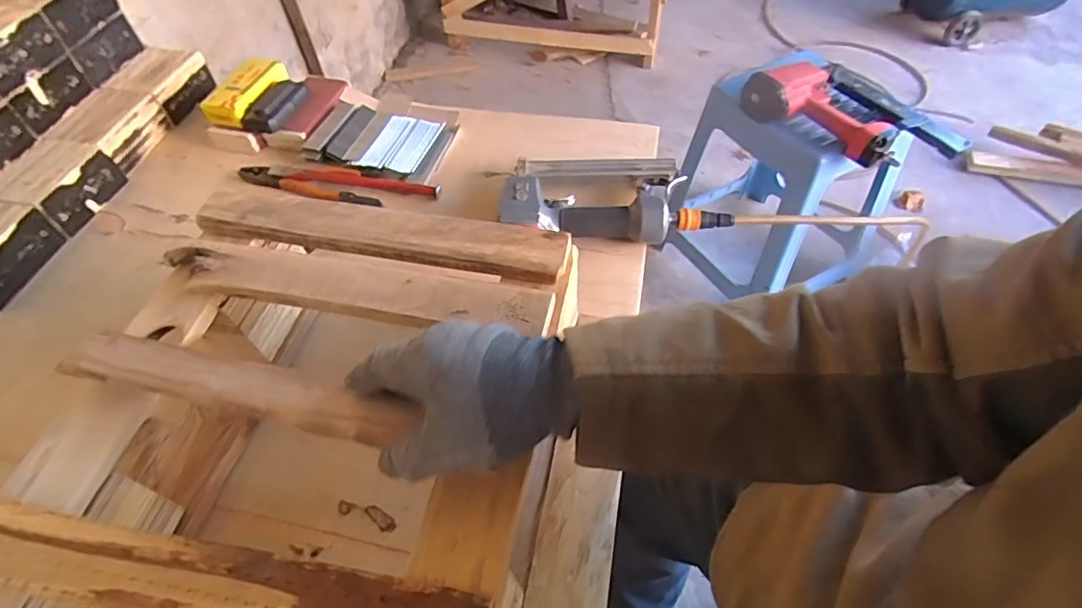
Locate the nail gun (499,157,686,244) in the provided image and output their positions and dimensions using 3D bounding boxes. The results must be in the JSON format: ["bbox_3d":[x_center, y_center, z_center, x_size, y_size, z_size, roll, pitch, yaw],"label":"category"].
[{"bbox_3d":[0.064,-0.134,0.678,0.222,0.056,0.149,-3,52,2],"label":"nail gun"}]

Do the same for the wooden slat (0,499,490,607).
[{"bbox_3d":[-0.202,0.165,0.329,0.340,0.017,0.044,6,53,9],"label":"wooden slat"}]

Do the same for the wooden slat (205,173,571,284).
[{"bbox_3d":[-0.148,-0.068,0.503,0.338,0.028,0.054,9,53,11],"label":"wooden slat"}]

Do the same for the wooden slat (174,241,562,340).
[{"bbox_3d":[-0.160,-0.019,0.463,0.339,0.013,0.053,7,53,9],"label":"wooden slat"}]

